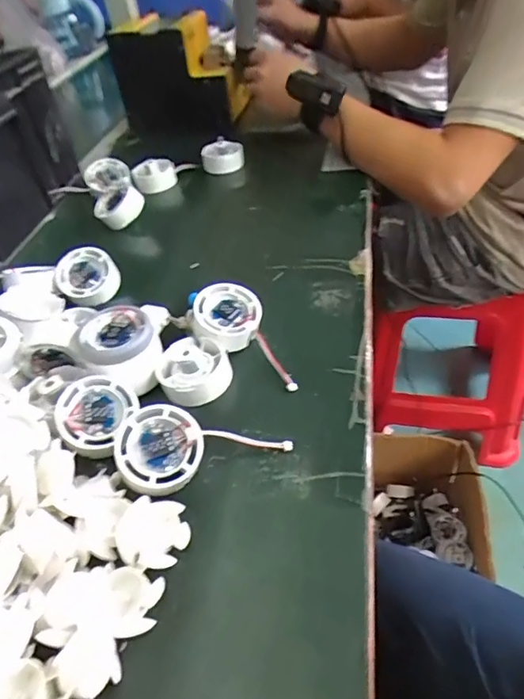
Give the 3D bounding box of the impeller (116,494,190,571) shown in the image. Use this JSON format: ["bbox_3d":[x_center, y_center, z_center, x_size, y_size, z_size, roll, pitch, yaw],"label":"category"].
[{"bbox_3d":[-0.065,0.109,0.298,0.040,0.019,0.036,-8,43,1],"label":"impeller"}]

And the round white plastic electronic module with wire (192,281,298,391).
[{"bbox_3d":[-0.019,-0.009,0.397,0.057,0.039,0.101,-20,44,-12],"label":"round white plastic electronic module with wire"}]

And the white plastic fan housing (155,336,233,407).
[{"bbox_3d":[-0.054,0.015,0.391,0.055,0.027,0.056,-13,43,-4],"label":"white plastic fan housing"}]

